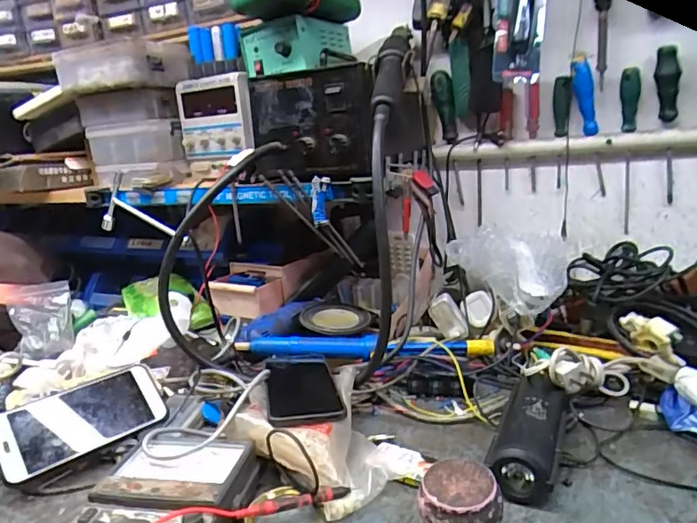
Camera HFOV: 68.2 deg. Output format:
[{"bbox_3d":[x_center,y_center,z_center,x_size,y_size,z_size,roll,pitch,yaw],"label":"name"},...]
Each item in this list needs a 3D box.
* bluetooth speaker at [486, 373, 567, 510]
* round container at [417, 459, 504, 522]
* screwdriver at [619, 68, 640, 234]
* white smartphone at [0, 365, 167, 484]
[{"bbox_3d":[0.173,0.167,0.491,0.056,0.056,0.148,4,14,26],"label":"bluetooth speaker"},{"bbox_3d":[0.086,0.195,0.398,0.060,0.058,0.060,-3,13,1],"label":"round container"},{"bbox_3d":[0.390,-0.150,0.717,0.022,0.219,0.023,1,18,29],"label":"screwdriver"},{"bbox_3d":[-0.276,0.162,0.538,0.158,0.011,0.080,-19,51,-40],"label":"white smartphone"}]

